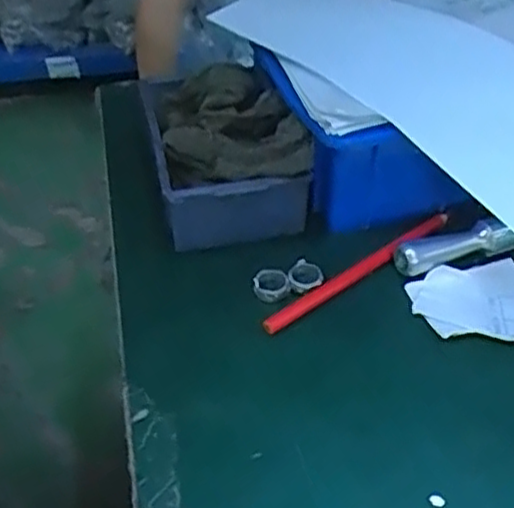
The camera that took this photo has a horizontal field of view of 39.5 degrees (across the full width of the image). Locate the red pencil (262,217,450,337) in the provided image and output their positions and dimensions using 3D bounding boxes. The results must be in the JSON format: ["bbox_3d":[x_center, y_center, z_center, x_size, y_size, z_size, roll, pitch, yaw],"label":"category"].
[{"bbox_3d":[0.066,0.009,0.449,0.154,0.012,0.011,-27,49,-26],"label":"red pencil"}]

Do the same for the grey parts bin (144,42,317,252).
[{"bbox_3d":[-0.022,-0.068,0.494,0.088,0.073,0.140,-10,43,-10],"label":"grey parts bin"}]

